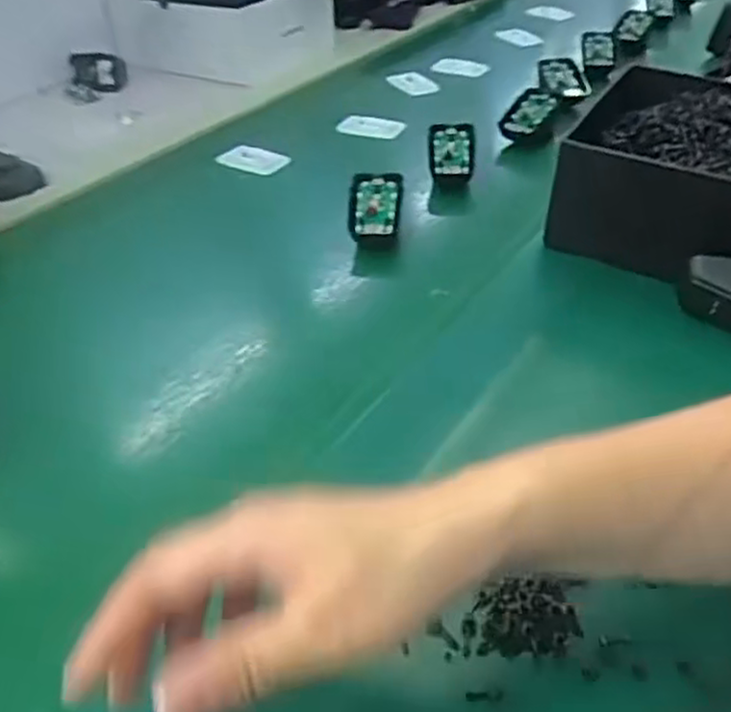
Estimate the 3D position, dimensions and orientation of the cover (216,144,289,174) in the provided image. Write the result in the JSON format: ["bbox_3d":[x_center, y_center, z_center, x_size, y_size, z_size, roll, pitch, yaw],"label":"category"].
[{"bbox_3d":[-0.113,-0.199,0.726,0.073,0.007,0.043,18,44,25],"label":"cover"}]

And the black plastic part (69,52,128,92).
[{"bbox_3d":[-0.336,-0.358,0.907,0.066,0.044,0.029,-3,39,1],"label":"black plastic part"}]

